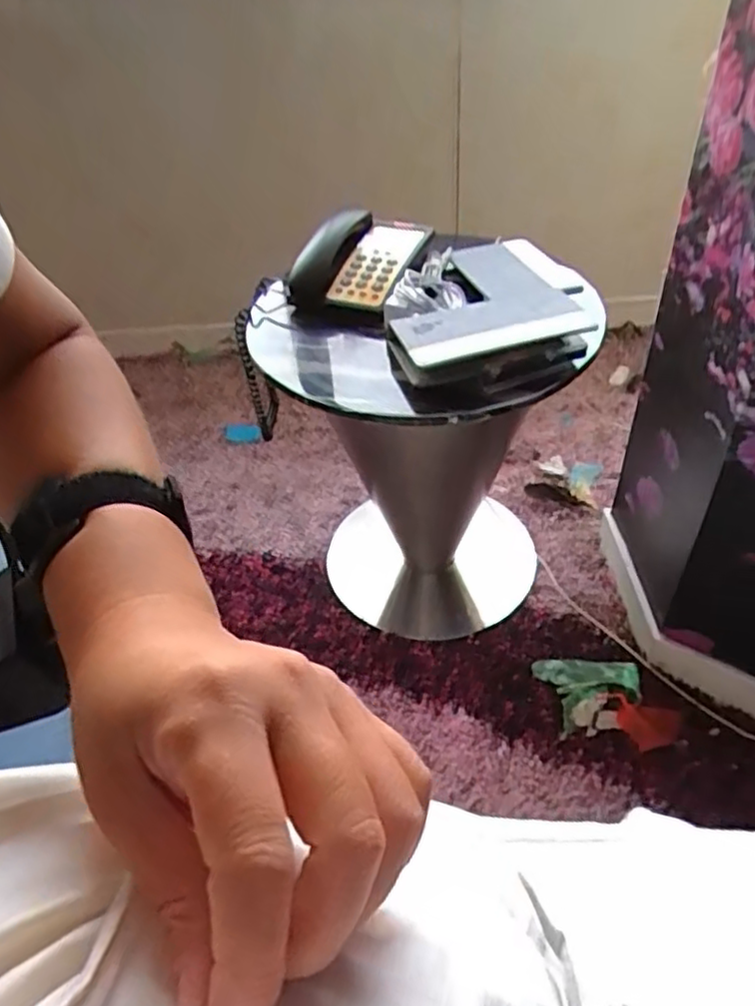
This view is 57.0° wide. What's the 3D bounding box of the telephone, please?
[{"bbox_3d":[-0.042,-0.331,0.991,0.192,0.086,0.224,15,47,20],"label":"telephone"}]

